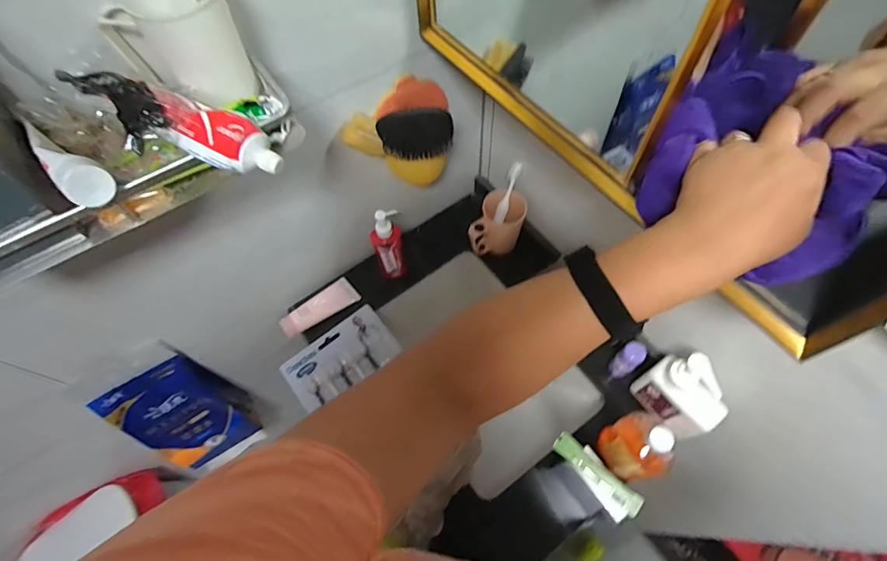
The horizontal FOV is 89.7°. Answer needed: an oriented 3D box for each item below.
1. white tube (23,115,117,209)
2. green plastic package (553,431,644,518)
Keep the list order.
[{"bbox_3d":[-0.299,-0.093,0.353,0.095,0.035,0.032,36,69,19],"label":"white tube"},{"bbox_3d":[0.192,0.241,0.558,0.119,0.016,0.026,38,70,19],"label":"green plastic package"}]

